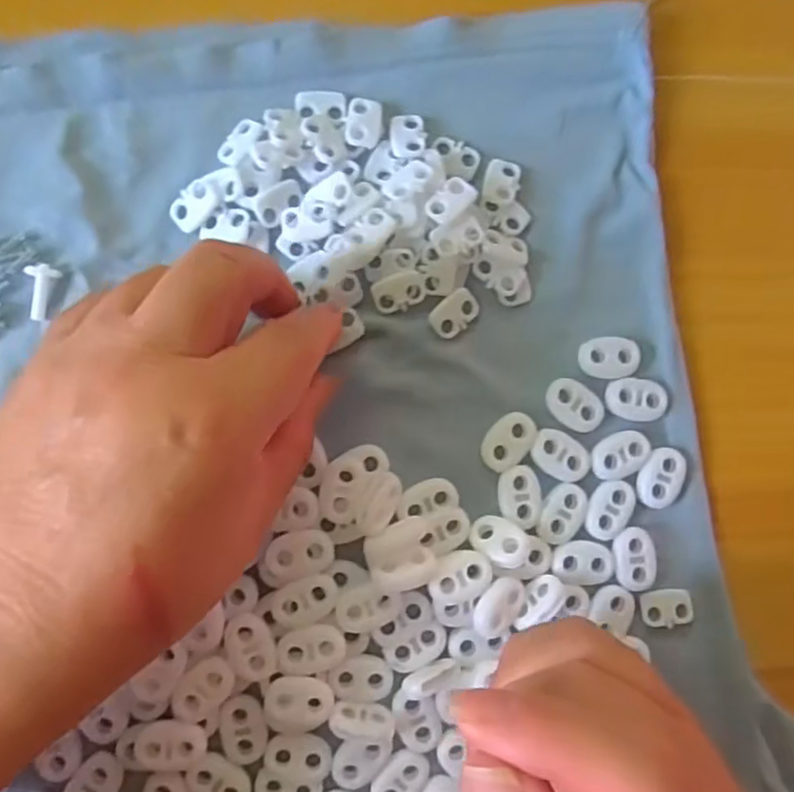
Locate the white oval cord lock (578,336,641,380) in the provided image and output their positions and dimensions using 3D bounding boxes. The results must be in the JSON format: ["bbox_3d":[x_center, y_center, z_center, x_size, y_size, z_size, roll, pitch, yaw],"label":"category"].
[{"bbox_3d":[0.078,-0.014,0.238,0.022,0.004,0.015,-2,86,-5],"label":"white oval cord lock"}]

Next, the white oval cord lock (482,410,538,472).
[{"bbox_3d":[0.040,0.016,0.232,0.016,0.004,0.022,32,84,-2],"label":"white oval cord lock"}]

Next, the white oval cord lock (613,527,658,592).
[{"bbox_3d":[0.085,0.058,0.233,0.015,0.004,0.022,5,85,-5],"label":"white oval cord lock"}]

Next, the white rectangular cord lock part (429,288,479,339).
[{"bbox_3d":[0.021,-0.030,0.234,0.012,0.004,0.019,45,83,-1],"label":"white rectangular cord lock part"}]

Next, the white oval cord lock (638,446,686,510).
[{"bbox_3d":[0.096,0.029,0.235,0.015,0.004,0.022,21,84,-3],"label":"white oval cord lock"}]

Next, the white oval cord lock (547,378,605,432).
[{"bbox_3d":[0.065,0.003,0.234,0.023,0.004,0.016,35,83,-2],"label":"white oval cord lock"}]

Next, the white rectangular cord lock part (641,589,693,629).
[{"bbox_3d":[0.098,0.076,0.234,0.019,0.004,0.013,-1,86,-5],"label":"white rectangular cord lock part"}]

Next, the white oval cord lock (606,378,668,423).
[{"bbox_3d":[0.087,0.001,0.236,0.022,0.004,0.015,1,86,-5],"label":"white oval cord lock"}]

